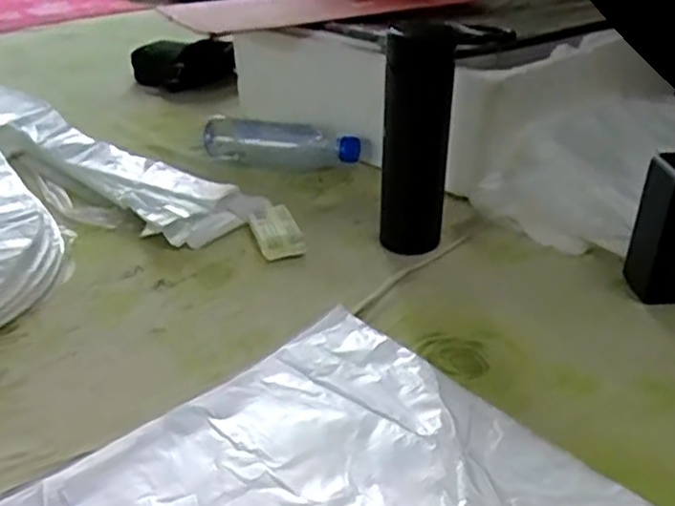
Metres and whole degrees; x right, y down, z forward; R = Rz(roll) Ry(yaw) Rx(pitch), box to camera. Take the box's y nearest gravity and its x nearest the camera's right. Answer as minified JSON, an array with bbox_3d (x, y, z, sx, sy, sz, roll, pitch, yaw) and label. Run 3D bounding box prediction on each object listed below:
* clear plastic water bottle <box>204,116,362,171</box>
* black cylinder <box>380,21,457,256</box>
[{"bbox_3d":[-0.071,-0.147,0.947,0.216,0.049,0.060,7,31,13],"label":"clear plastic water bottle"},{"bbox_3d":[0.074,-0.106,0.689,0.052,0.222,0.054,26,39,38],"label":"black cylinder"}]

